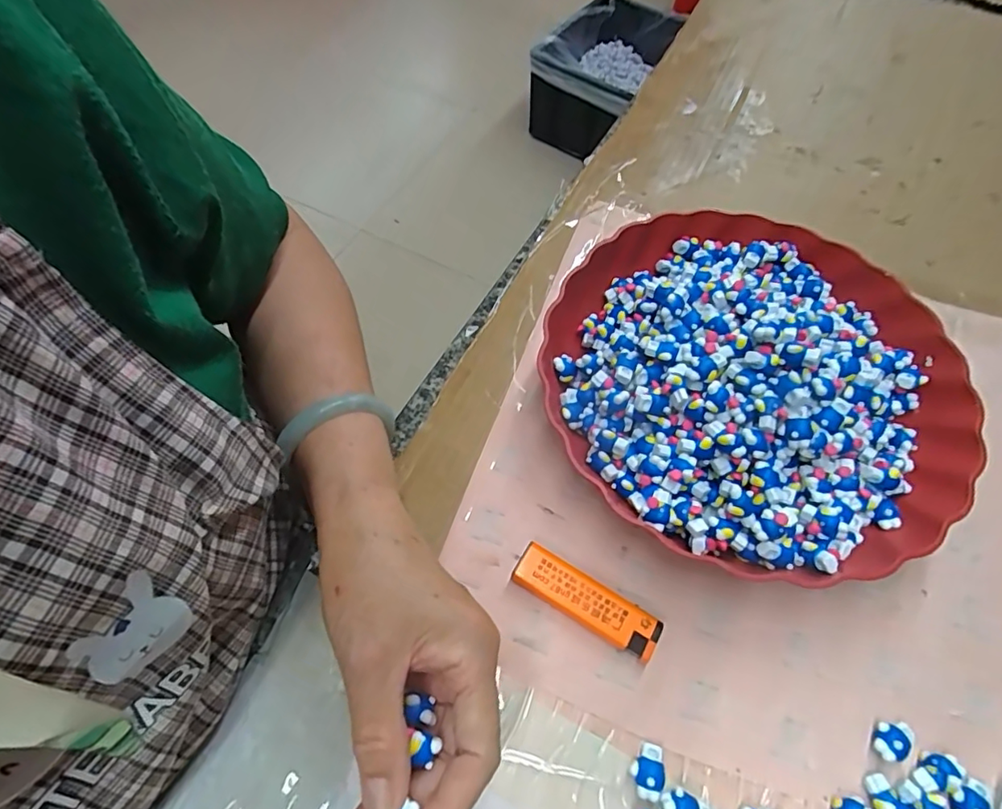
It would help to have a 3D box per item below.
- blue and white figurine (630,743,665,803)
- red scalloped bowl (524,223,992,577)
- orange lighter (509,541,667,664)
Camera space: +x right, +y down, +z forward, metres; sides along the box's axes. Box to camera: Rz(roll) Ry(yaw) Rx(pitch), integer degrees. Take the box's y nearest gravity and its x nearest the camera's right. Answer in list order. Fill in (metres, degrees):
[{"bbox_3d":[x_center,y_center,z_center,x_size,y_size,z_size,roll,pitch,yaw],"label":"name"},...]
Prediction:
[{"bbox_3d":[0.069,0.171,0.252,0.014,0.011,0.022,20,62,10],"label":"blue and white figurine"},{"bbox_3d":[0.152,-0.020,0.328,0.233,0.070,0.237,0,61,-1],"label":"red scalloped bowl"},{"bbox_3d":[0.045,0.105,0.287,0.079,0.014,0.023,28,64,14],"label":"orange lighter"}]

